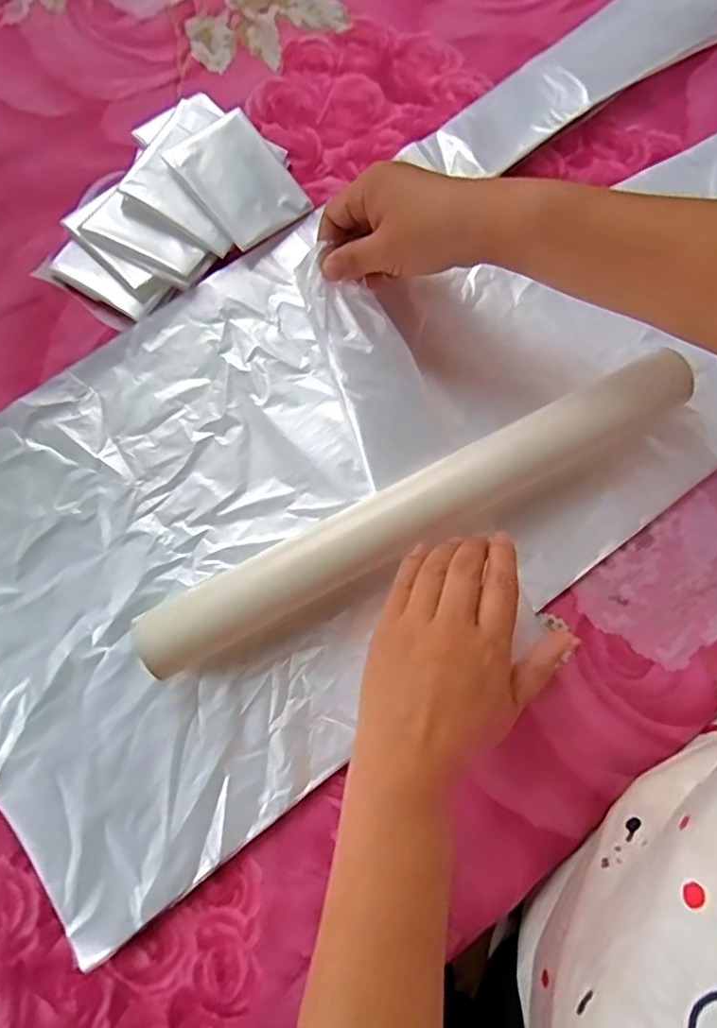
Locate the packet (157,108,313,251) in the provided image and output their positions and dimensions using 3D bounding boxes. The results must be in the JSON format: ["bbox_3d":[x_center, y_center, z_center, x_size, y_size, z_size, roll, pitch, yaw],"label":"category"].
[{"bbox_3d":[-0.081,-0.231,0.389,0.065,0.005,0.085,-41,93,-13],"label":"packet"}]

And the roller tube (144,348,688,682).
[{"bbox_3d":[0.039,-0.007,0.339,0.380,0.041,0.048,-27,80,-5],"label":"roller tube"}]

